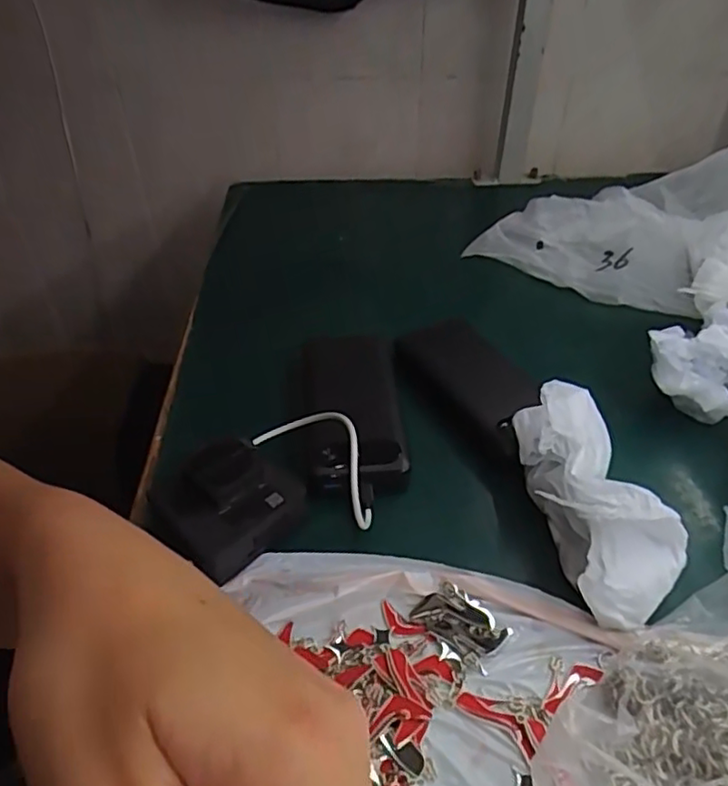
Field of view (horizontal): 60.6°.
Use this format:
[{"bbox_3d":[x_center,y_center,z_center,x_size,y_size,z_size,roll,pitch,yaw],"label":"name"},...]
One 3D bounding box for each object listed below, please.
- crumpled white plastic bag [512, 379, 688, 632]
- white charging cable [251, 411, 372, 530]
[{"bbox_3d":[0.141,0.060,0.377,0.067,0.074,0.145,-9,55,-8],"label":"crumpled white plastic bag"},{"bbox_3d":[-0.027,0.035,0.408,0.103,0.039,0.041,30,51,30],"label":"white charging cable"}]

